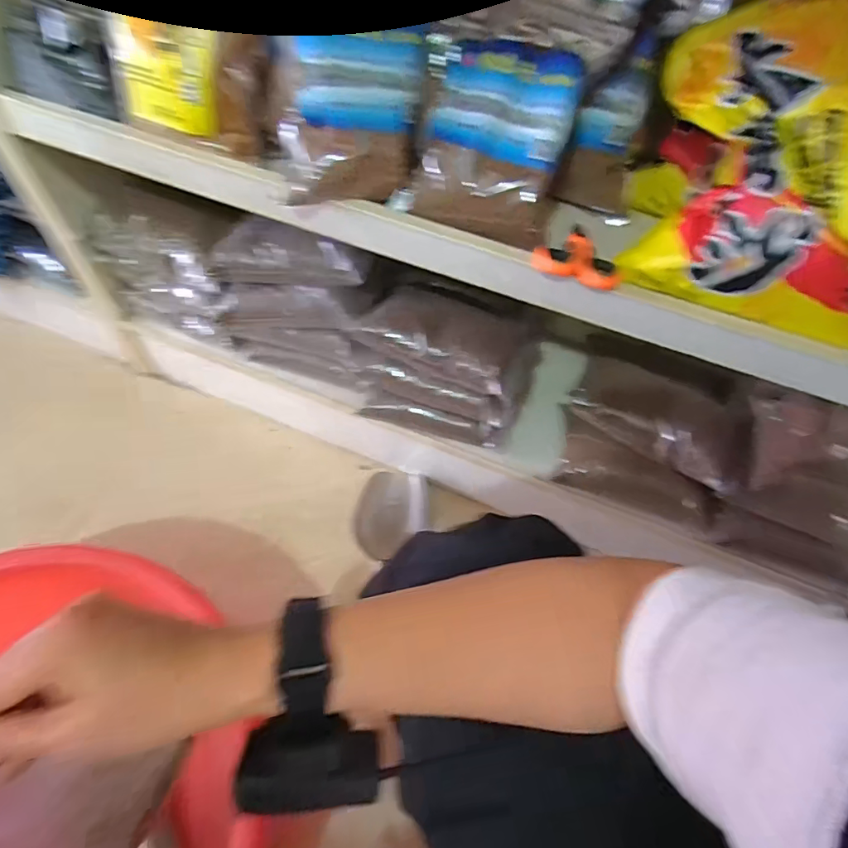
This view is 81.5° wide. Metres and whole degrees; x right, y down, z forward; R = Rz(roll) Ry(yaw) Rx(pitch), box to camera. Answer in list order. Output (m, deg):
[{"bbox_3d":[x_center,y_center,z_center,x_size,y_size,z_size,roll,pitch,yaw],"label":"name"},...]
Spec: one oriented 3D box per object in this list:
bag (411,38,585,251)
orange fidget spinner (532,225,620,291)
[{"bbox_3d":[0.070,-0.271,0.481,0.129,0.162,0.050,19,17,13],"label":"bag"},{"bbox_3d":[0.145,-0.156,0.451,0.076,0.016,0.070,27,58,12],"label":"orange fidget spinner"}]

